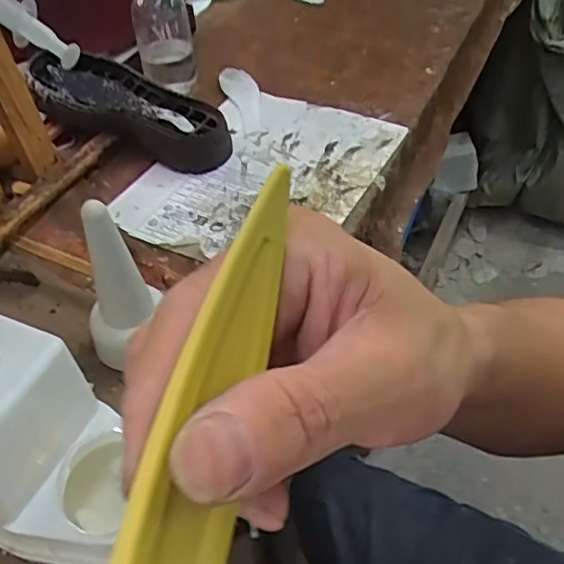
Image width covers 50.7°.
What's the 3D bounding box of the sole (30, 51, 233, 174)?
[{"bbox_3d":[-0.179,-0.207,0.708,0.256,0.034,0.101,27,54,10],"label":"sole"}]

